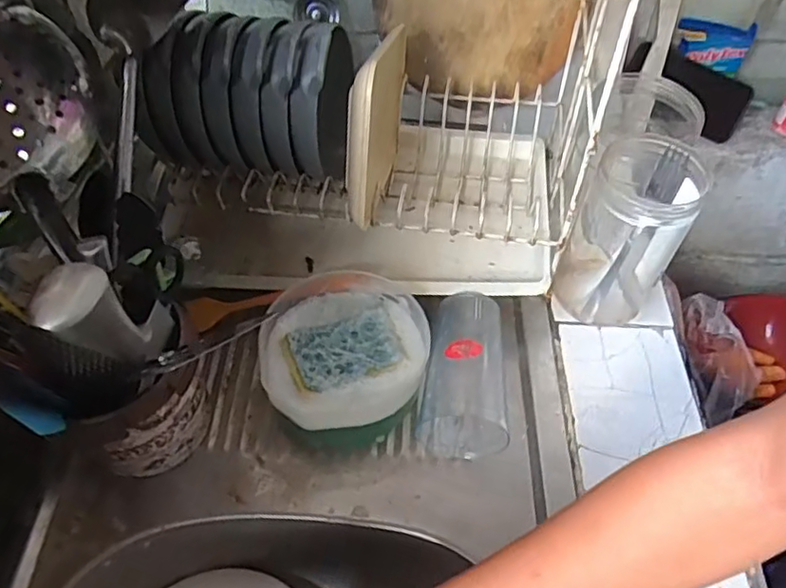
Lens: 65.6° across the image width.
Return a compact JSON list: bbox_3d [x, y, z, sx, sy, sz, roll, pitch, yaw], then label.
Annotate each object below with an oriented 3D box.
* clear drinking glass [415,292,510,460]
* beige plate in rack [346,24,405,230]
[{"bbox_3d":[0.065,0.066,0.540,0.071,0.067,0.134,7,52,4],"label":"clear drinking glass"},{"bbox_3d":[-0.017,-0.168,0.585,0.027,0.135,0.237,8,33,4],"label":"beige plate in rack"}]

